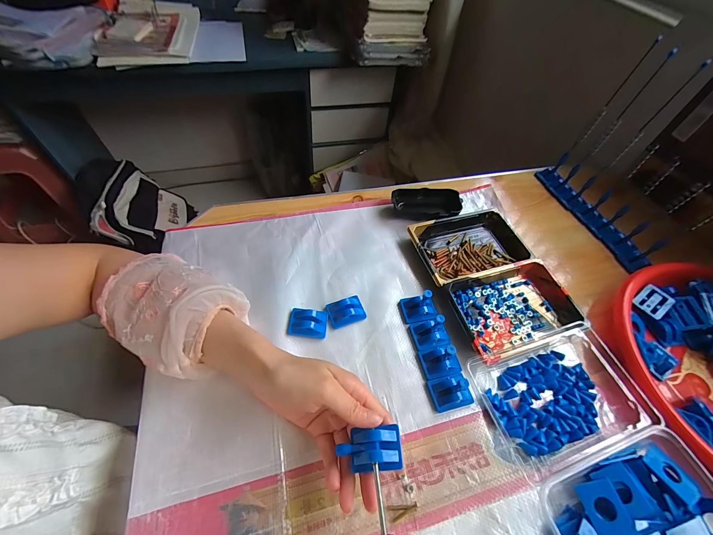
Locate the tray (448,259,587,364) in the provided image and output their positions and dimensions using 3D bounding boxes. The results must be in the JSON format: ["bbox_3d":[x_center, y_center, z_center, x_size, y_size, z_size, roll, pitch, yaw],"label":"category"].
[{"bbox_3d":[0.205,0.051,0.389,0.159,0.028,0.105,-12,57,-14],"label":"tray"}]

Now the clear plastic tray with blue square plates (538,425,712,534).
[{"bbox_3d":[0.251,0.225,0.266,0.156,0.035,0.108,-13,57,-14],"label":"clear plastic tray with blue square plates"}]

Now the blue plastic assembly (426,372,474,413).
[{"bbox_3d":[0.105,0.136,0.330,0.044,0.020,0.033,-8,56,-11],"label":"blue plastic assembly"}]

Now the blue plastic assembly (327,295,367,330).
[{"bbox_3d":[-0.012,0.055,0.379,0.046,0.015,0.033,-15,57,-16],"label":"blue plastic assembly"}]

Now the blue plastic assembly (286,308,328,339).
[{"bbox_3d":[-0.059,0.066,0.365,0.046,0.018,0.033,6,54,-1],"label":"blue plastic assembly"}]

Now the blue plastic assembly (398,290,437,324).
[{"bbox_3d":[0.079,0.046,0.377,0.041,0.042,0.035,-1,55,-6],"label":"blue plastic assembly"}]

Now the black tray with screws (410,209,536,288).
[{"bbox_3d":[0.172,-0.033,0.454,0.166,0.022,0.108,-14,57,-15],"label":"black tray with screws"}]

